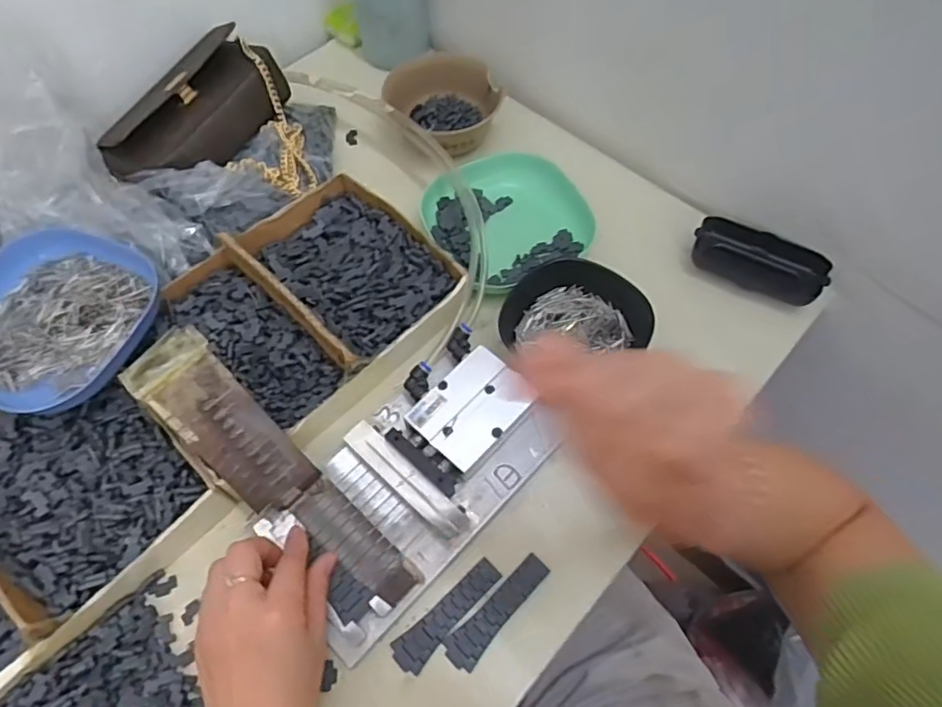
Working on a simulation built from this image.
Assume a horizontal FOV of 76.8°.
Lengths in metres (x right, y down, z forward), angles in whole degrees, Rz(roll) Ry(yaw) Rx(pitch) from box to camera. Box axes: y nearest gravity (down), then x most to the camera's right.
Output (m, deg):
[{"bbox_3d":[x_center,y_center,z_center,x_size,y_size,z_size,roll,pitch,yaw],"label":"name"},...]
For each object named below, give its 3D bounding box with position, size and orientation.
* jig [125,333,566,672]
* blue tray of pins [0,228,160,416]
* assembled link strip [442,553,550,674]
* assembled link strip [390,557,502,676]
[{"bbox_3d":[-0.070,0.045,0.410,0.208,0.087,0.208,-37,67,-17],"label":"jig"},{"bbox_3d":[-0.310,-0.026,0.440,0.132,0.029,0.142,23,64,13],"label":"blue tray of pins"},{"bbox_3d":[0.019,0.174,0.401,0.086,0.004,0.024,-39,68,-18],"label":"assembled link strip"},{"bbox_3d":[-0.016,0.175,0.402,0.023,0.004,0.086,40,69,20],"label":"assembled link strip"}]

